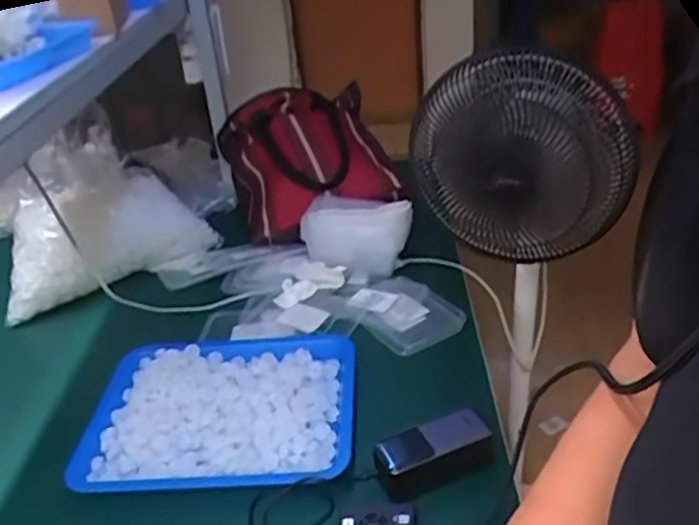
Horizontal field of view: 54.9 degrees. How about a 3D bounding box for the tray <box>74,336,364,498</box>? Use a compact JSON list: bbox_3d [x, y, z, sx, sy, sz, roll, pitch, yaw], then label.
[{"bbox_3d":[-0.157,0.169,0.839,0.318,0.037,0.246,-4,30,2],"label":"tray"}]

